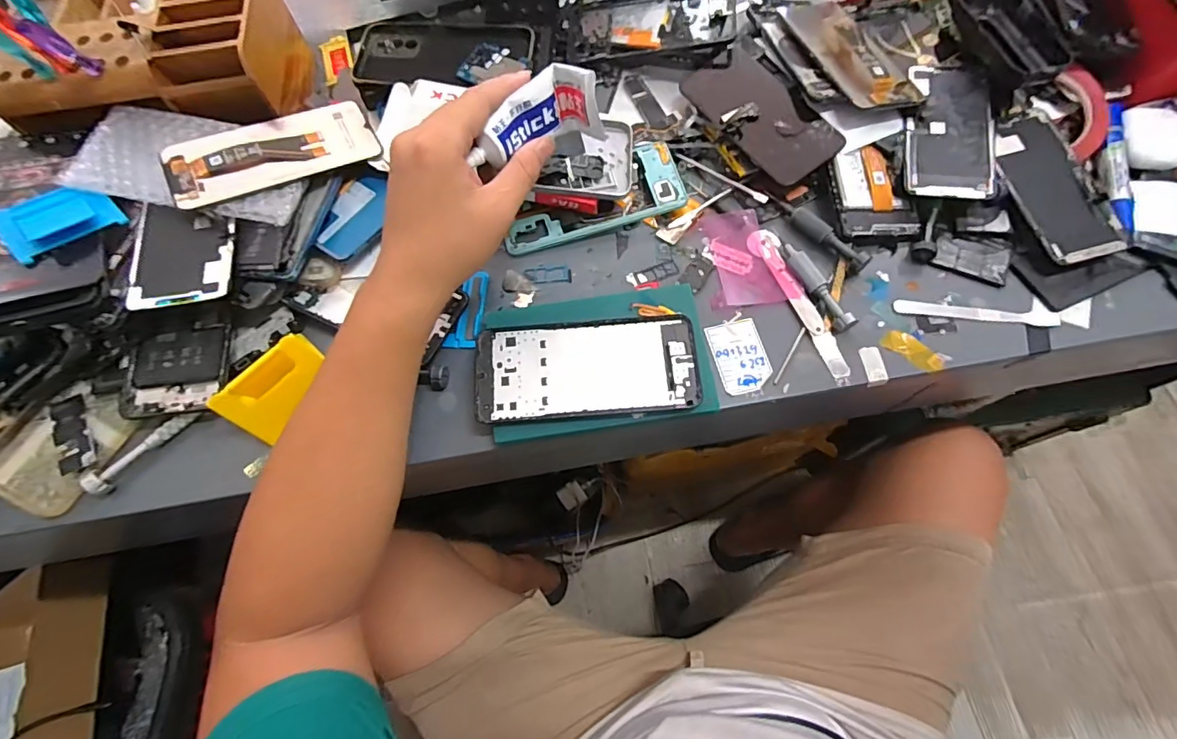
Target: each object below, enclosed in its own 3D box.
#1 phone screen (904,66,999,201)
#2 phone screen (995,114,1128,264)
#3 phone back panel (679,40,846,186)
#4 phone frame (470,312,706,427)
[{"bbox_3d":[0.308,-0.207,0.431,0.069,0.007,0.139,6,72,10],"label":"phone screen"},{"bbox_3d":[0.380,-0.151,0.414,0.063,0.005,0.134,-14,72,-3],"label":"phone screen"},{"bbox_3d":[0.155,-0.230,0.451,0.077,0.007,0.147,-34,71,-2],"label":"phone back panel"},{"bbox_3d":[-0.002,-0.001,0.373,0.161,0.004,0.070,-5,70,1],"label":"phone frame"}]

